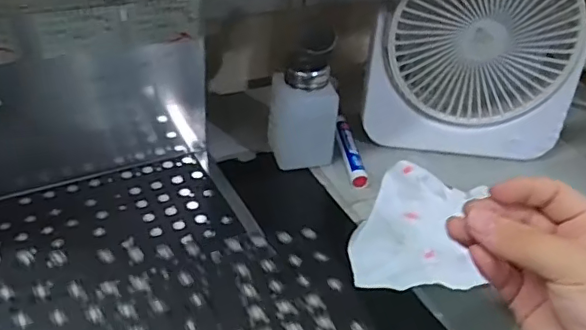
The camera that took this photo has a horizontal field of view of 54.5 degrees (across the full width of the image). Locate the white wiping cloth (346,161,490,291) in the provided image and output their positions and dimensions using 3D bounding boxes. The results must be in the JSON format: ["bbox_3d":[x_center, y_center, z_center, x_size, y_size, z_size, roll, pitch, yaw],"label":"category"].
[{"bbox_3d":[0.099,0.047,0.460,0.097,0.042,0.106,6,36,2],"label":"white wiping cloth"}]

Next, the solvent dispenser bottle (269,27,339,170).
[{"bbox_3d":[0.009,-0.055,0.510,0.055,0.123,0.050,-5,37,-13],"label":"solvent dispenser bottle"}]

